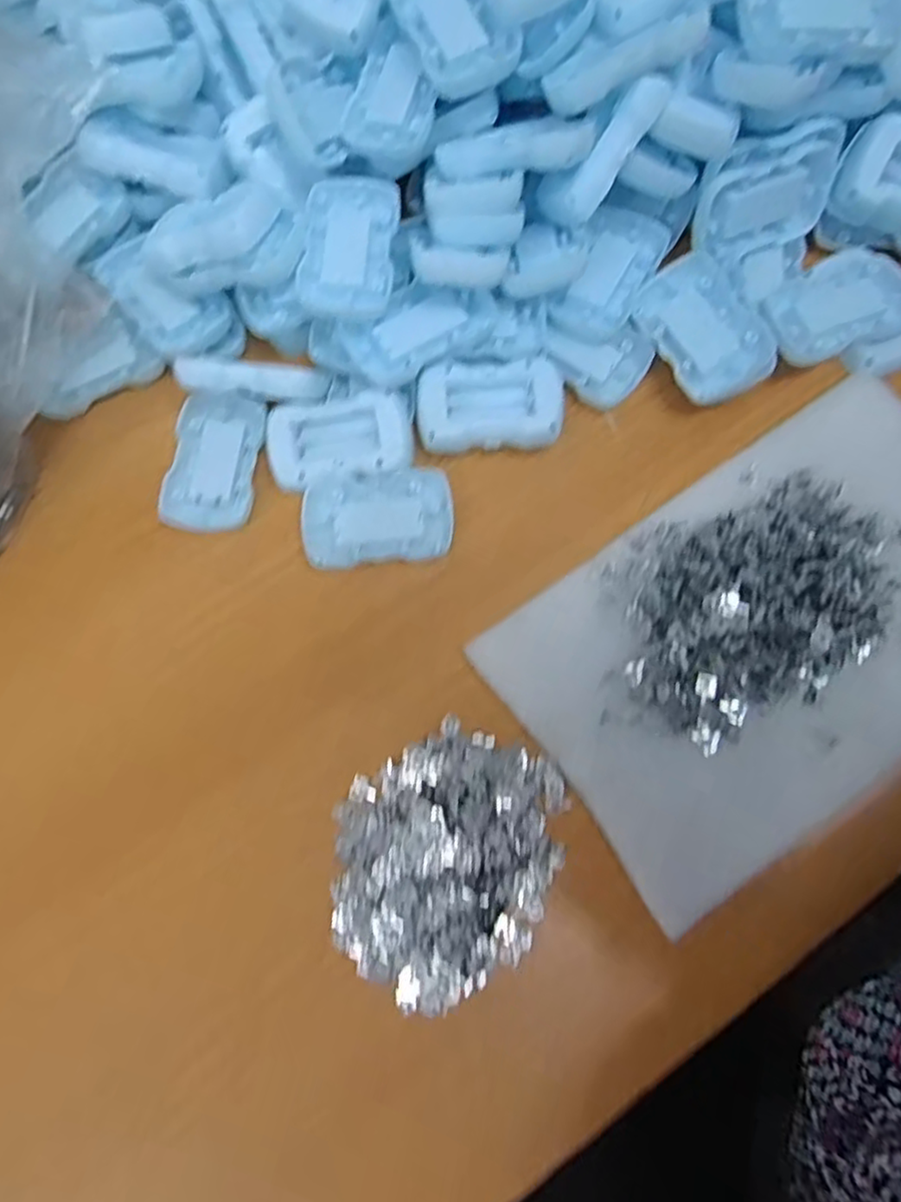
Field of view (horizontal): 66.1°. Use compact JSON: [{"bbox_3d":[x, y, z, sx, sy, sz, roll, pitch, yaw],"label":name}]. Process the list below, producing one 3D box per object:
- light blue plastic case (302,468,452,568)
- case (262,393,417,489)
[{"bbox_3d":[-0.044,-0.050,0.416,0.088,0.018,0.056,-6,74,1],"label":"light blue plastic case"},{"bbox_3d":[-0.067,-0.096,0.420,0.089,0.017,0.049,-9,89,5],"label":"case"}]

